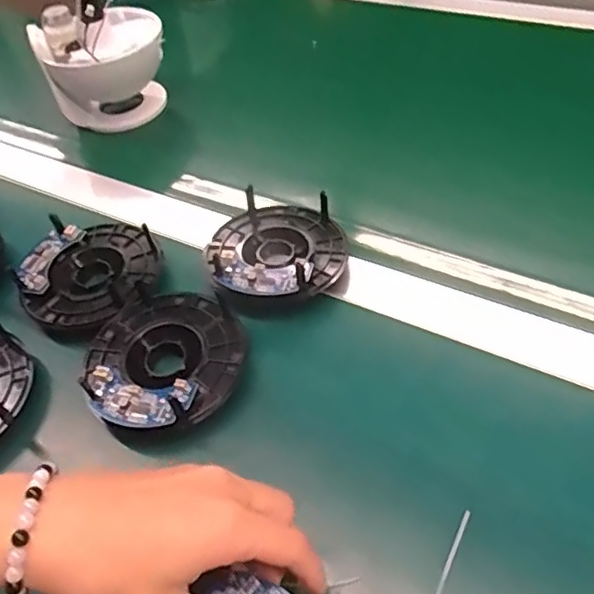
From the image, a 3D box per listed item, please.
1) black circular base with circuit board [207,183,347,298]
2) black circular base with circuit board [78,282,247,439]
[{"bbox_3d":[-0.014,-0.034,0.416,0.096,0.032,0.097,-11,50,0],"label":"black circular base with circuit board"},{"bbox_3d":[-0.084,0.036,0.367,0.097,0.024,0.104,-4,50,5],"label":"black circular base with circuit board"}]

